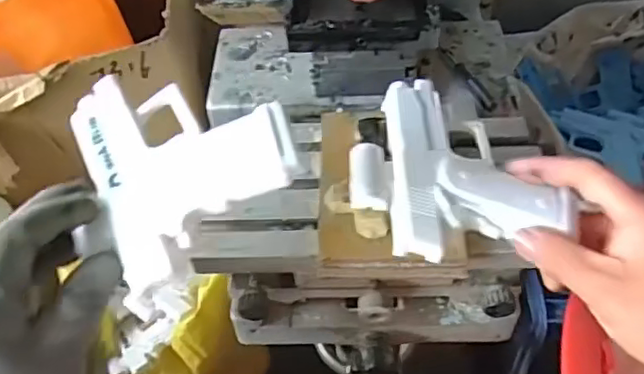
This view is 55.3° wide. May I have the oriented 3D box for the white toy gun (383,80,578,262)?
[{"bbox_3d":[0.091,-0.017,0.374,0.102,0.017,0.137,-1,50,3],"label":"white toy gun"}]

